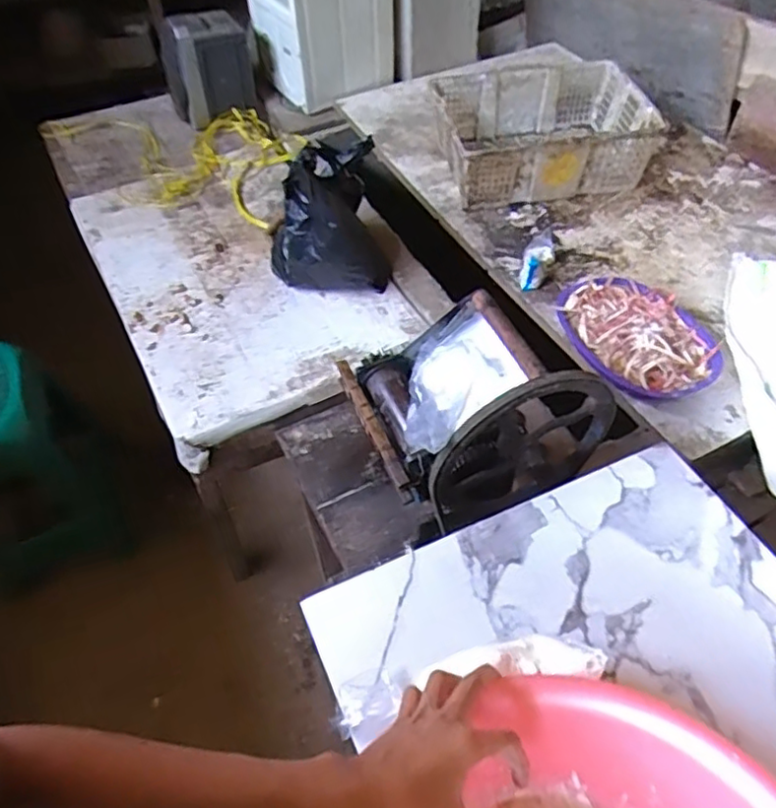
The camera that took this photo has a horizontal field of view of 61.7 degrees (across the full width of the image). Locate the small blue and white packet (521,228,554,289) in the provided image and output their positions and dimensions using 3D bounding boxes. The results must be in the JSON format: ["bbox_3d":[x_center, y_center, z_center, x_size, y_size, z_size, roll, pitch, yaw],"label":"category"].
[{"bbox_3d":[0.310,-0.296,1.332,0.051,0.024,0.143,19,75,15],"label":"small blue and white packet"}]

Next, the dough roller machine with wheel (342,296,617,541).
[{"bbox_3d":[0.108,-0.007,0.855,0.273,0.240,0.235,-21,54,-16],"label":"dough roller machine with wheel"}]

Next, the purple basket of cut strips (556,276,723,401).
[{"bbox_3d":[0.453,-0.131,1.148,0.233,0.059,0.287,-15,53,-12],"label":"purple basket of cut strips"}]

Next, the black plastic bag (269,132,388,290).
[{"bbox_3d":[-0.122,-0.372,1.275,0.227,0.278,0.187,-11,52,-9],"label":"black plastic bag"}]

